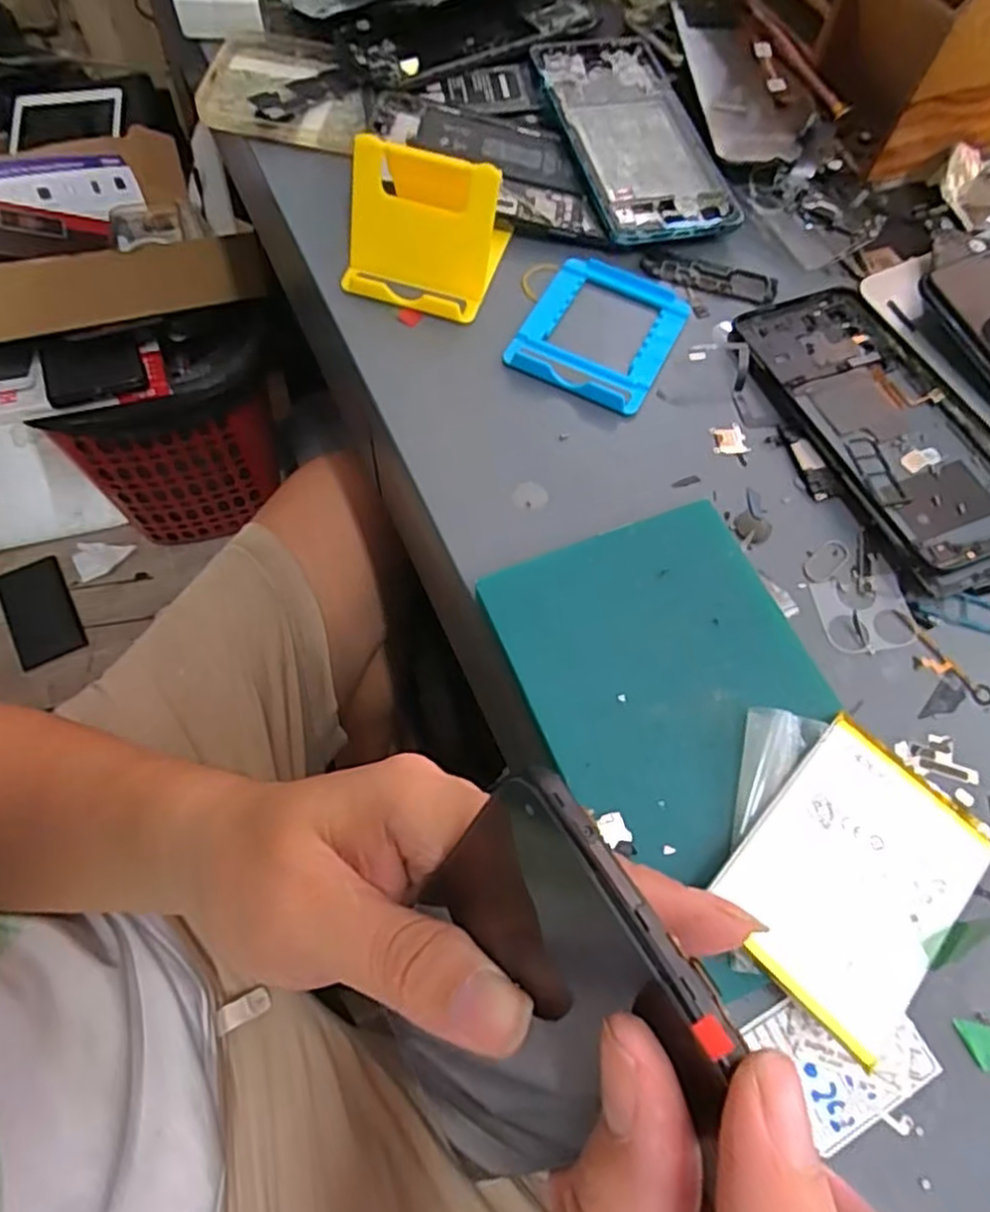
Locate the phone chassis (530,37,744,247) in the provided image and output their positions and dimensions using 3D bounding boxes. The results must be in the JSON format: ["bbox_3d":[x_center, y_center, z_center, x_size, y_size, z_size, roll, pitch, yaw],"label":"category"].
[{"bbox_3d":[0.079,-0.270,0.402,0.079,0.009,0.160,-13,66,-11],"label":"phone chassis"}]

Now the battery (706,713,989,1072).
[{"bbox_3d":[0.117,0.086,0.232,0.063,0.004,0.089,43,67,14],"label":"battery"}]

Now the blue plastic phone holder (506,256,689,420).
[{"bbox_3d":[0.052,-0.138,0.355,0.070,0.013,0.086,26,65,8],"label":"blue plastic phone holder"}]

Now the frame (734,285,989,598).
[{"bbox_3d":[0.184,-0.085,0.332,0.075,0.013,0.167,-21,68,-14],"label":"frame"}]

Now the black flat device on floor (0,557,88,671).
[{"bbox_3d":[-0.676,0.011,1.060,0.091,0.014,0.166,-25,69,-18],"label":"black flat device on floor"}]

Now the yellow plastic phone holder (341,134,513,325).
[{"bbox_3d":[-0.035,-0.188,0.346,0.072,0.052,0.060,16,65,5],"label":"yellow plastic phone holder"}]

